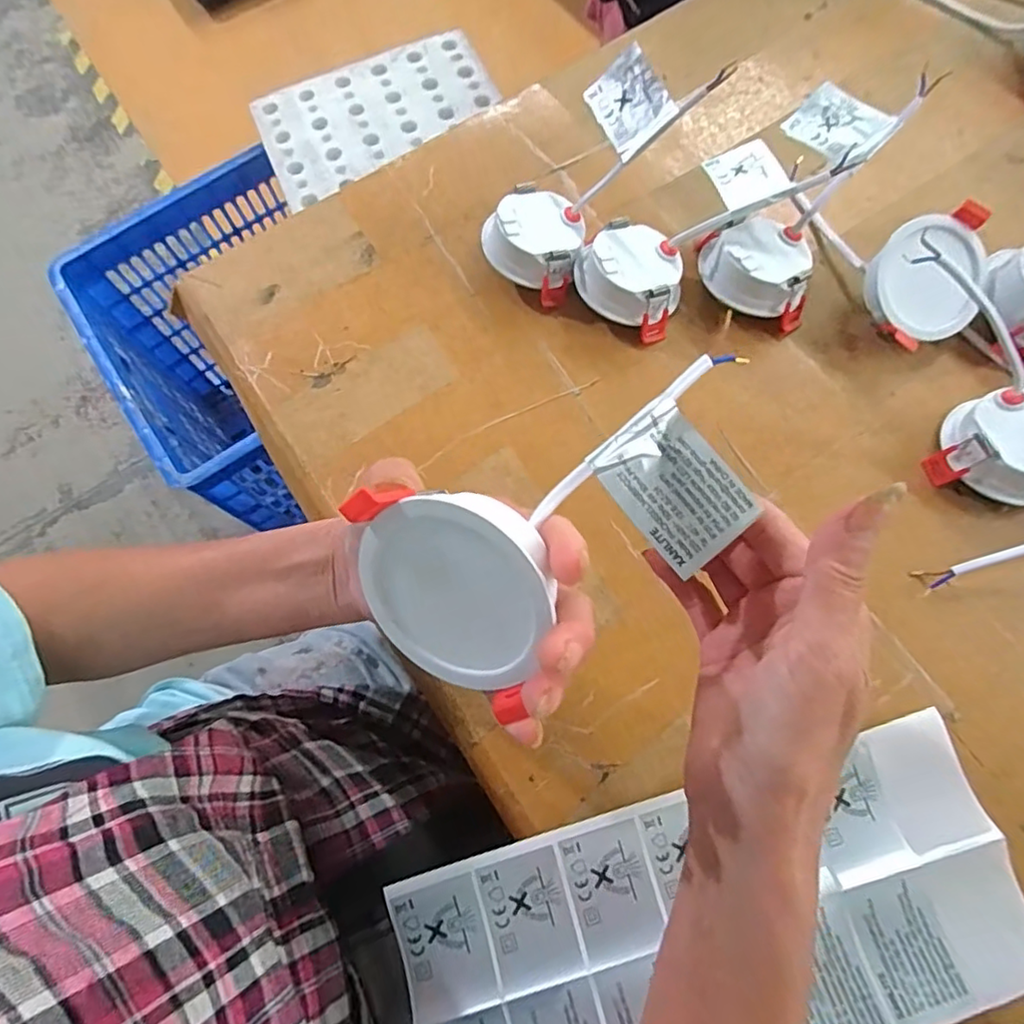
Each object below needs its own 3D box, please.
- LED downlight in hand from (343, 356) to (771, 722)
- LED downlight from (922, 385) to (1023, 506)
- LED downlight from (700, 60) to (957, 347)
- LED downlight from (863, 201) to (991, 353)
[{"bbox_3d":[0.021,0.007,0.206,0.143,0.052,0.068,-27,73,-10],"label":"LED downlight in hand"},{"bbox_3d":[0.287,-0.039,0.344,0.068,0.033,0.060,21,74,9],"label":"LED downlight"},{"bbox_3d":[0.181,-0.199,0.384,0.081,0.060,0.148,27,75,10],"label":"LED downlight"},{"bbox_3d":[0.258,-0.144,0.375,0.067,0.036,0.071,-17,97,2],"label":"LED downlight"}]

